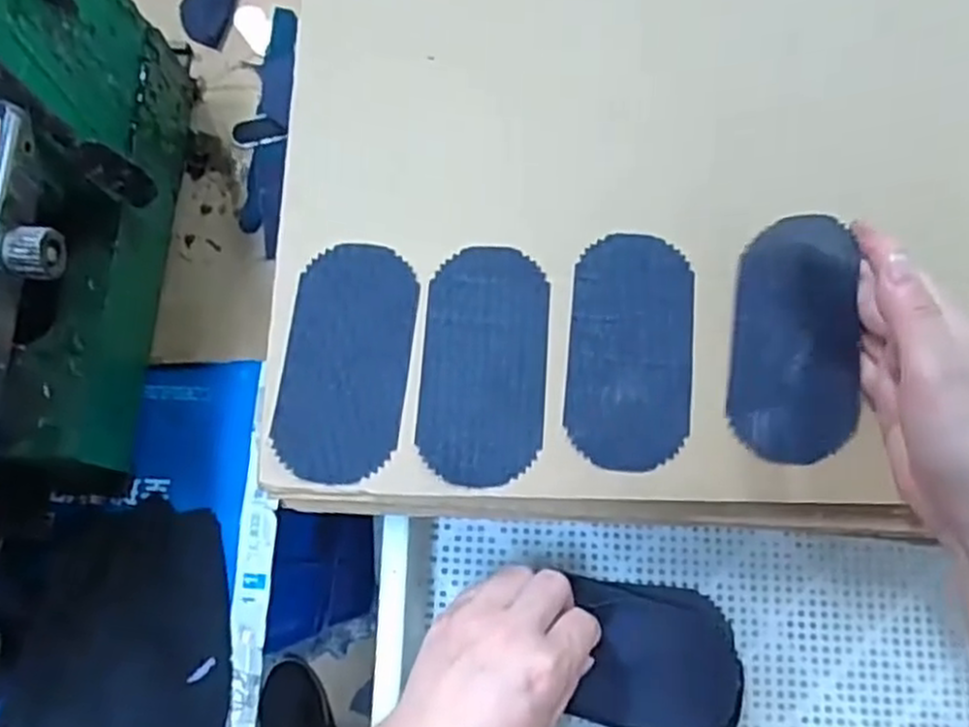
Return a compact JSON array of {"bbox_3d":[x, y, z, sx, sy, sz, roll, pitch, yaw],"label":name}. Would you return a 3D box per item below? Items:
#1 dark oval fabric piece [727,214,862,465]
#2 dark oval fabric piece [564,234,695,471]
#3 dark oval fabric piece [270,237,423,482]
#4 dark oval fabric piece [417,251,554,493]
[{"bbox_3d":[0.165,-0.014,0.408,0.064,0.008,0.131,0,79,11],"label":"dark oval fabric piece"},{"bbox_3d":[0.081,-0.008,0.418,0.066,0.004,0.129,6,76,1],"label":"dark oval fabric piece"},{"bbox_3d":[-0.075,-0.003,0.416,0.066,0.006,0.131,7,76,2],"label":"dark oval fabric piece"},{"bbox_3d":[0.000,-0.001,0.418,0.067,0.004,0.131,4,76,1],"label":"dark oval fabric piece"}]

